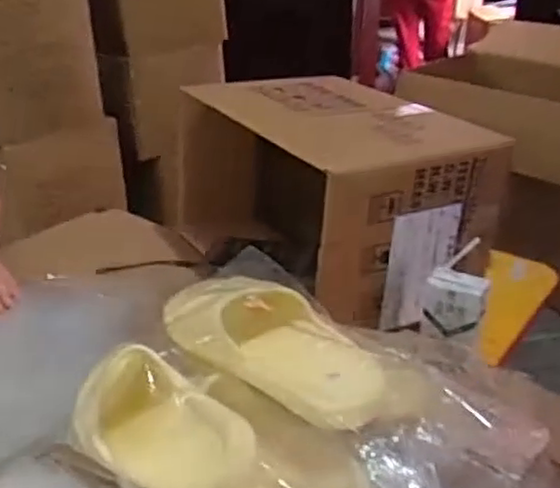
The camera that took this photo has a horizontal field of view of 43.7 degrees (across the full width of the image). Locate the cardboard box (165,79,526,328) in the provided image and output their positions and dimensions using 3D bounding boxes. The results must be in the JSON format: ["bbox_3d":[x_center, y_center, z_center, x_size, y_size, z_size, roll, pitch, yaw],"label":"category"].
[{"bbox_3d":[0.059,-0.072,0.973,0.259,0.238,0.414,-17,32,-28],"label":"cardboard box"}]

